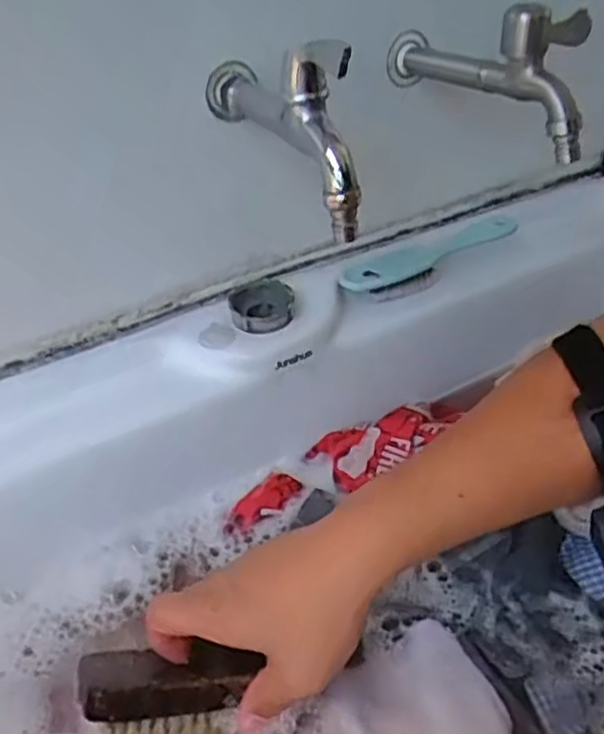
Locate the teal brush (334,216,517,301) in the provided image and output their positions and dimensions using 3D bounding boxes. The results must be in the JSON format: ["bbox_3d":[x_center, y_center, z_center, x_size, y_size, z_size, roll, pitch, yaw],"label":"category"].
[{"bbox_3d":[0.110,-0.097,0.616,0.170,0.027,0.046,-21,39,-19],"label":"teal brush"}]

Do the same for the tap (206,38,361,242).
[{"bbox_3d":[-0.017,-0.159,0.446,0.038,0.098,0.169,-16,37,-15],"label":"tap"}]

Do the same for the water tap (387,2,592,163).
[{"bbox_3d":[0.129,-0.216,0.499,0.043,0.078,0.195,-19,38,-17],"label":"water tap"}]

